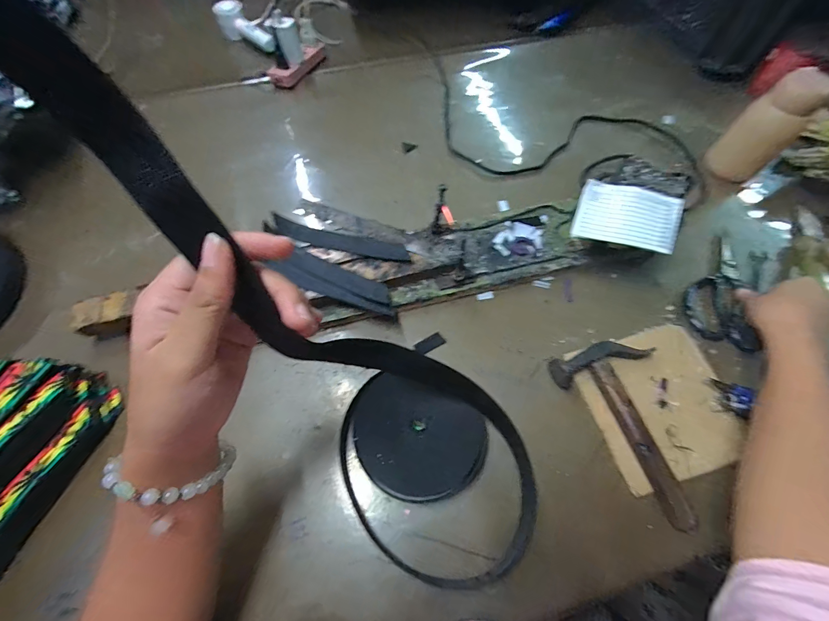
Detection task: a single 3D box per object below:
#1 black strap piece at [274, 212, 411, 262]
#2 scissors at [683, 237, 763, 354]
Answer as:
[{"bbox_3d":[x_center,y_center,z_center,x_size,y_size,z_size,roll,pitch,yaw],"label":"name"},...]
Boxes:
[{"bbox_3d":[-0.085,-0.086,0.414,0.156,0.033,0.024,8,64,3],"label":"black strap piece"},{"bbox_3d":[0.399,-0.032,0.455,0.082,0.011,0.168,18,66,10],"label":"scissors"}]

